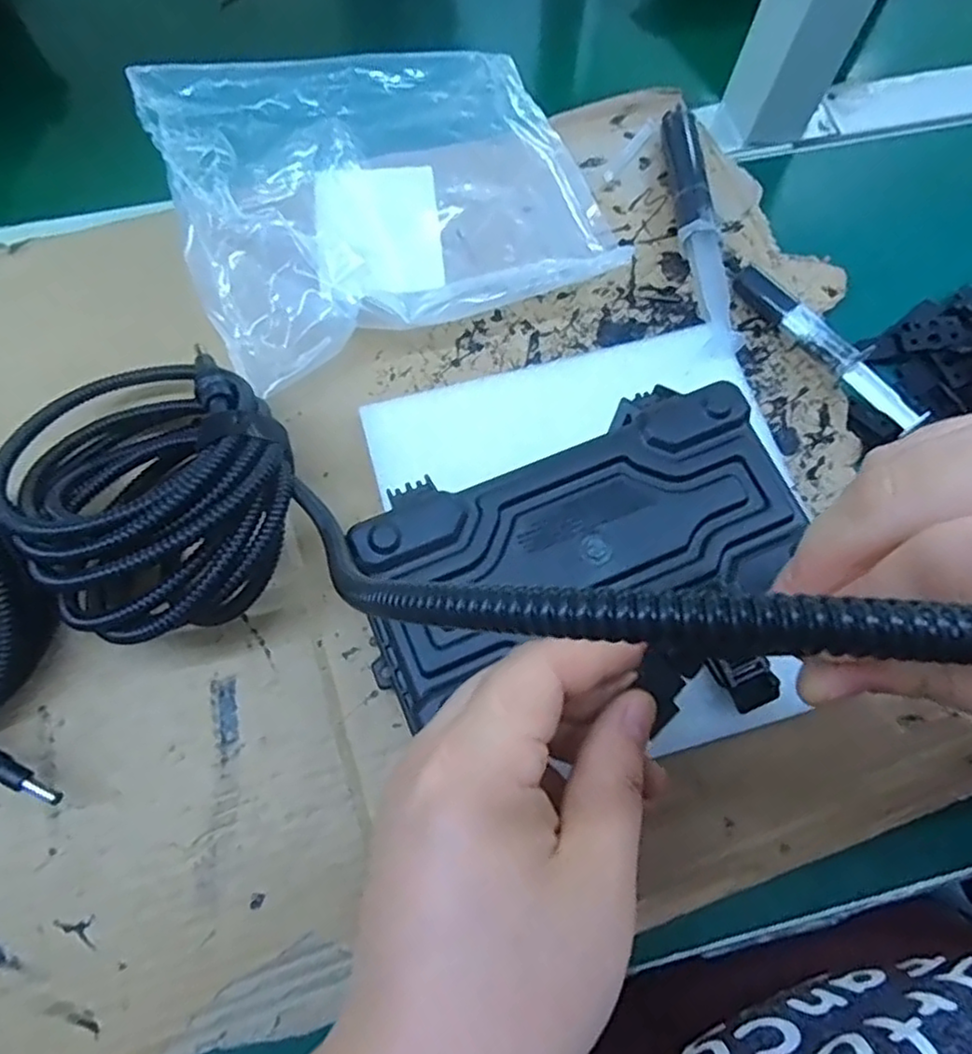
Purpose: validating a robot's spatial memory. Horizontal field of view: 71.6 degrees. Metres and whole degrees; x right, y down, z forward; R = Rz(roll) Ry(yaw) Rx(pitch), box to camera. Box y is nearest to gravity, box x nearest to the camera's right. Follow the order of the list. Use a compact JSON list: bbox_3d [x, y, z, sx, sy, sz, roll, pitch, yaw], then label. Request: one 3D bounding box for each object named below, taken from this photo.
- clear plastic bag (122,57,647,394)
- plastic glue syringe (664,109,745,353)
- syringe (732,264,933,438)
[{"bbox_3d":[-0.061,-0.201,0.383,0.221,0.040,0.210,-23,72,-10],"label":"clear plastic bag"},{"bbox_3d":[0.121,-0.177,0.385,0.029,0.028,0.176,-6,70,-5],"label":"plastic glue syringe"},{"bbox_3d":[0.184,-0.098,0.364,0.018,0.023,0.122,-32,74,-13],"label":"syringe"}]

